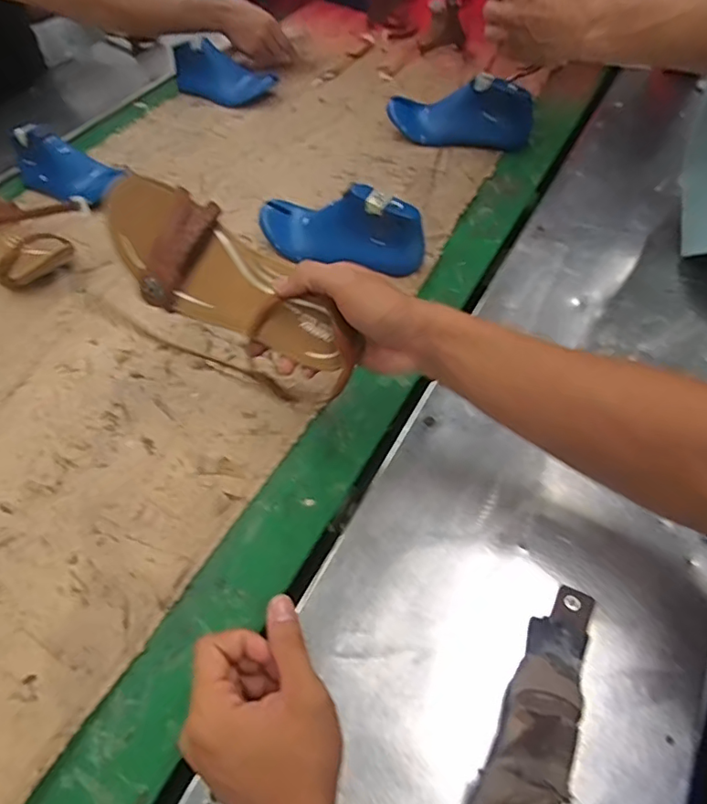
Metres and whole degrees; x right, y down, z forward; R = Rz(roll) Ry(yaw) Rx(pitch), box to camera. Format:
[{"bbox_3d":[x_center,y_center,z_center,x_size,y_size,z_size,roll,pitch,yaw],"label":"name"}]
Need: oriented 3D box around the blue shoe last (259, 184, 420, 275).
[{"bbox_3d":[-0.027,-0.218,0.682,0.222,0.091,0.078,27,59,22],"label":"blue shoe last"}]

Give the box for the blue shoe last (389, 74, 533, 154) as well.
[{"bbox_3d":[0.162,-0.458,0.857,0.236,0.087,0.077,15,55,15],"label":"blue shoe last"}]

